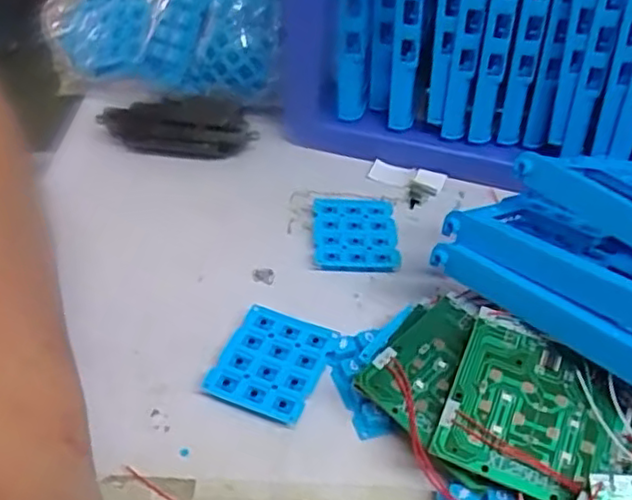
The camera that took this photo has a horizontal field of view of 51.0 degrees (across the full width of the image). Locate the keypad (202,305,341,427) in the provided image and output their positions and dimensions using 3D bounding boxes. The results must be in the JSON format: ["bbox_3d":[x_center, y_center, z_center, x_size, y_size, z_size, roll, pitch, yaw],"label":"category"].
[{"bbox_3d":[-0.022,0.057,0.334,0.051,0.010,0.057,19,47,14],"label":"keypad"}]

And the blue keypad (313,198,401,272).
[{"bbox_3d":[0.024,-0.008,0.408,0.050,0.011,0.057,2,45,-2],"label":"blue keypad"}]

